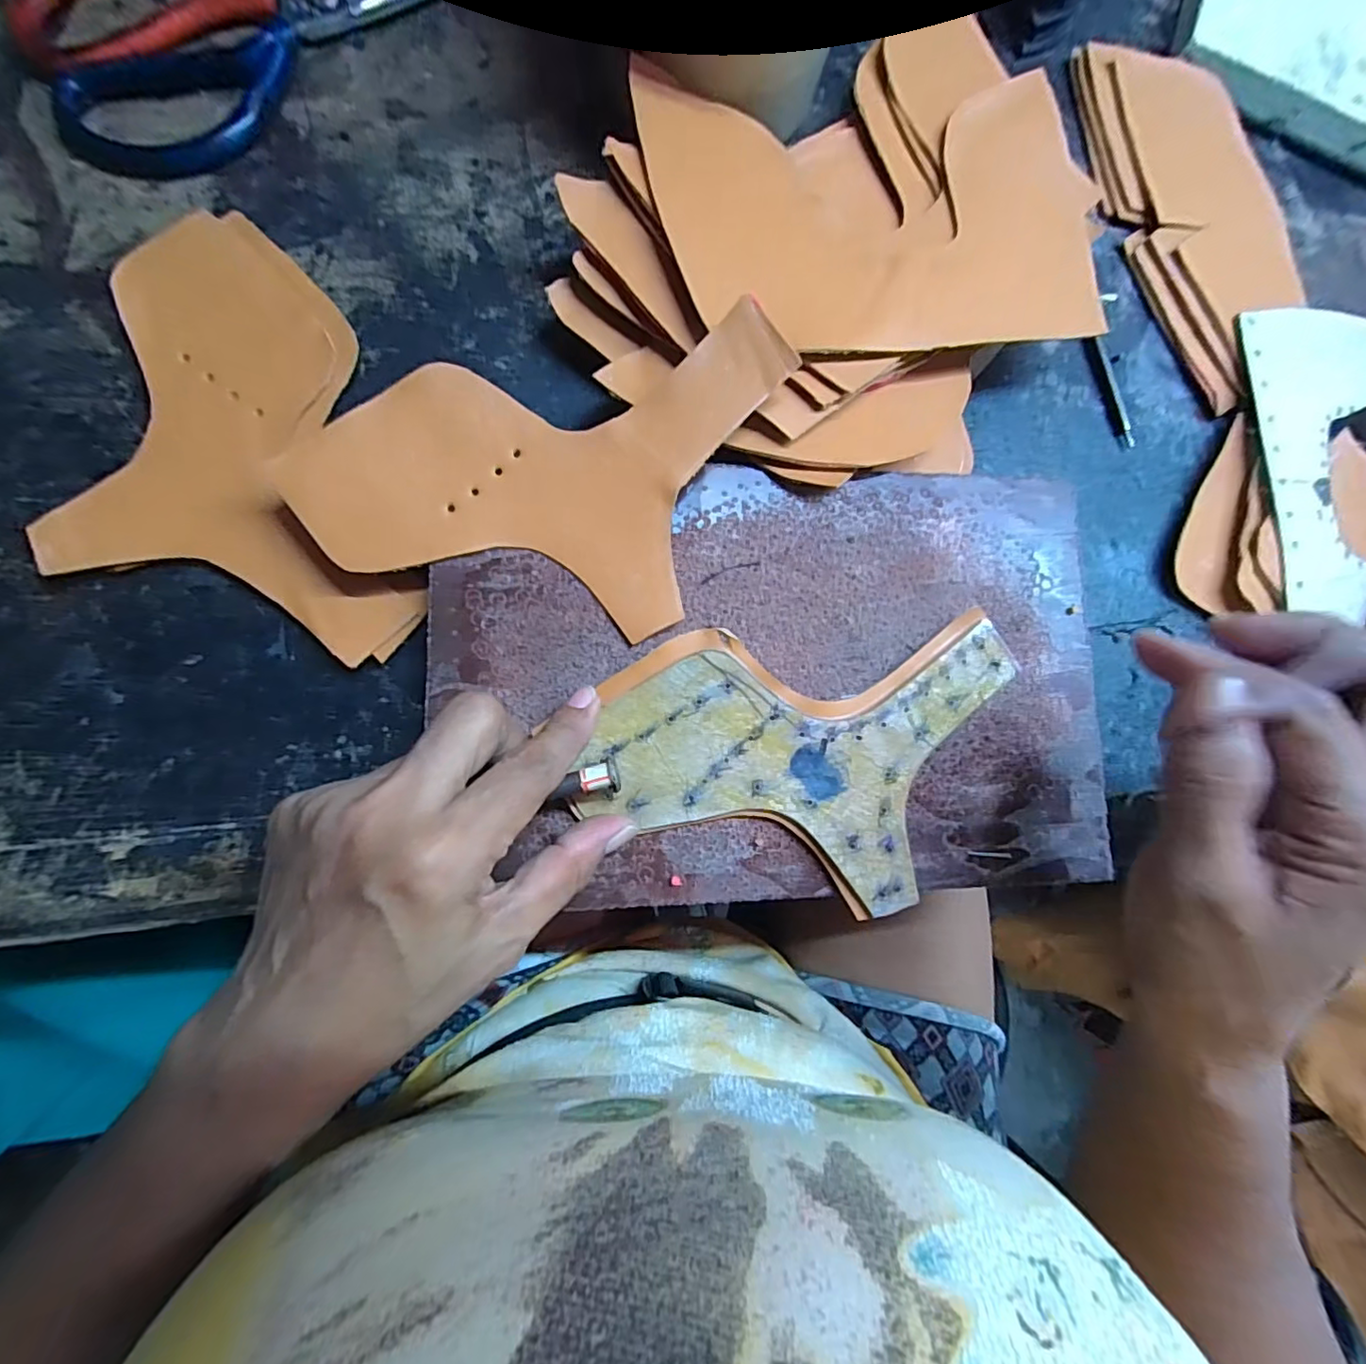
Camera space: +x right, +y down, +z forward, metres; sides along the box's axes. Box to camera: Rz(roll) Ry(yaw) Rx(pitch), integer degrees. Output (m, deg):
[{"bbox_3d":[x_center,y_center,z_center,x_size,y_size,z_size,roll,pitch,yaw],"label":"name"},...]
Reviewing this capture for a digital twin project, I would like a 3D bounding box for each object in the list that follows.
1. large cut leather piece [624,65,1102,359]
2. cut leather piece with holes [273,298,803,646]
[{"bbox_3d":[0.091,-0.207,0.262,0.207,0.012,0.135,-10,79,-13],"label":"large cut leather piece"},{"bbox_3d":[-0.057,-0.093,0.228,0.166,0.031,0.132,21,81,-3],"label":"cut leather piece with holes"}]

